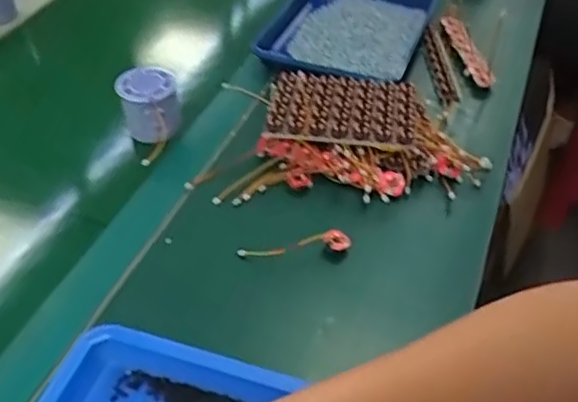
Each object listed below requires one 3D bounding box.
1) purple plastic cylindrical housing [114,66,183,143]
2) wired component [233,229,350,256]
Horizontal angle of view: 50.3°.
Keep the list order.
[{"bbox_3d":[-0.132,-0.090,0.591,0.052,0.052,0.065,-15,47,-14],"label":"purple plastic cylindrical housing"},{"bbox_3d":[0.004,0.034,0.480,0.087,0.010,0.015,-5,46,-5],"label":"wired component"}]

